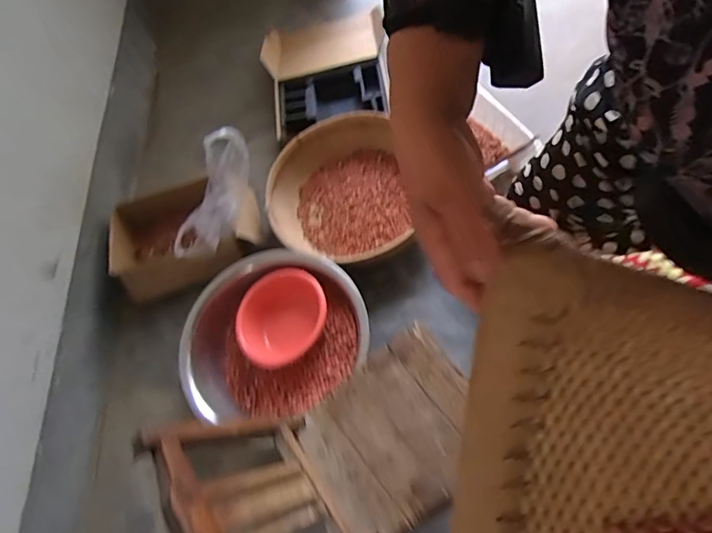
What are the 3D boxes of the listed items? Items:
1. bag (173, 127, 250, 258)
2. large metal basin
[{"bbox_3d":[-0.367,-0.184,1.225,0.108,0.164,0.346,19,92,13],"label":"bag"},{"bbox_3d":[-0.217,0.182,1.155,0.464,0.158,0.391,-31,64,-13],"label":"large metal basin"}]

